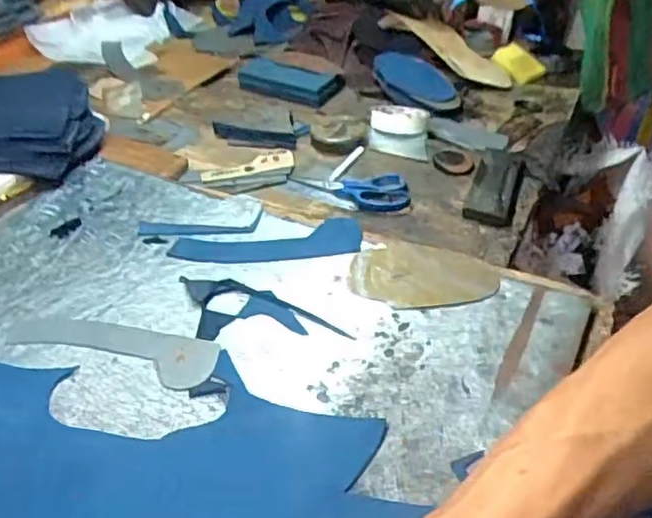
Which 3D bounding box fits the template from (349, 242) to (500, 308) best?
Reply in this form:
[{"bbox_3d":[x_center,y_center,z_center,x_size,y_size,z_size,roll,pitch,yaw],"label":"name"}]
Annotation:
[{"bbox_3d":[0.095,0.018,0.629,0.138,0.008,0.092,14,46,17],"label":"template"}]

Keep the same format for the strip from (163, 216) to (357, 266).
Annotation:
[{"bbox_3d":[-0.061,-0.014,0.682,0.204,0.006,0.064,-9,41,-8],"label":"strip"}]

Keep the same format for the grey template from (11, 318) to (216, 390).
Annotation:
[{"bbox_3d":[-0.197,0.081,0.574,0.200,0.004,0.056,7,39,11],"label":"grey template"}]

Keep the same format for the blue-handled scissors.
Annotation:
[{"bbox_3d":[0.028,-0.084,0.790,0.149,0.013,0.076,3,43,3],"label":"blue-handled scissors"}]

